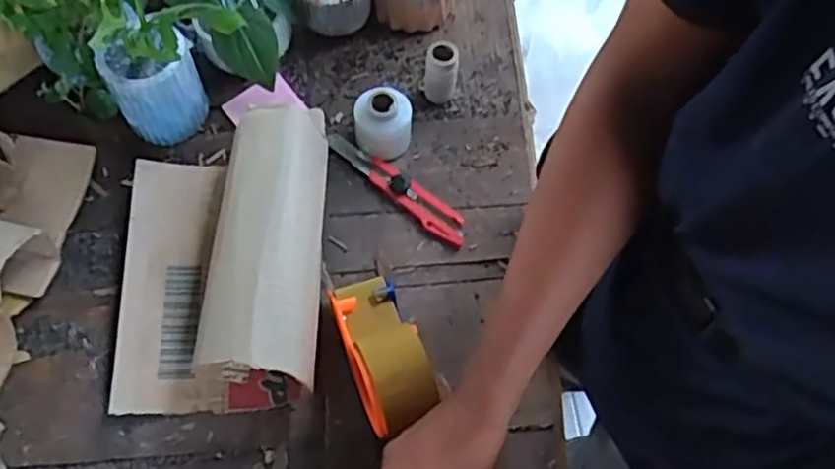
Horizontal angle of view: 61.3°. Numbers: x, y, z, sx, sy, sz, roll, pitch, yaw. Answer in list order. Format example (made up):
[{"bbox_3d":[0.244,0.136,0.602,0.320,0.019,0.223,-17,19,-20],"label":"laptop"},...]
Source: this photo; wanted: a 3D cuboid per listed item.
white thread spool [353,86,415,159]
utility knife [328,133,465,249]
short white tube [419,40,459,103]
[{"bbox_3d":[-0.036,-0.119,0.756,0.061,0.070,0.058,-6,64,-3],"label":"white thread spool"},{"bbox_3d":[-0.023,-0.053,0.749,0.188,0.014,0.032,39,70,17],"label":"utility knife"},{"bbox_3d":[0.025,-0.179,0.786,0.037,0.072,0.039,-3,64,-2],"label":"short white tube"}]

